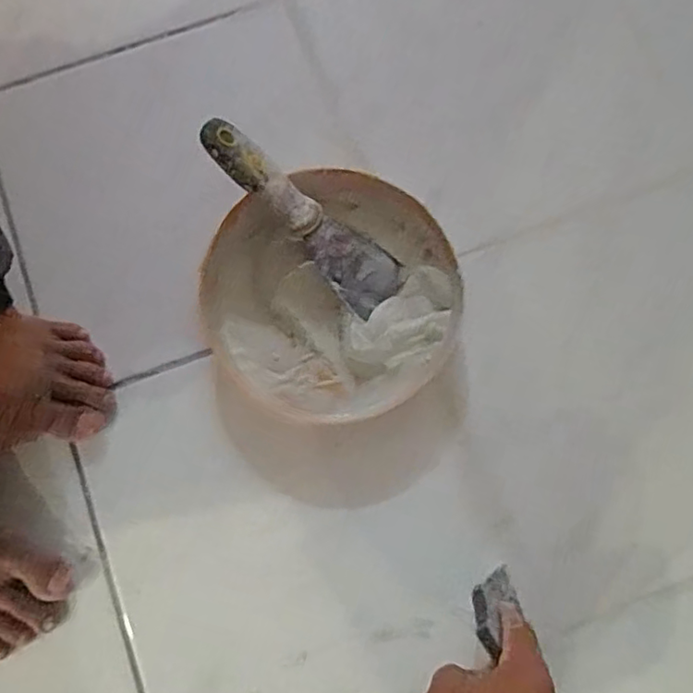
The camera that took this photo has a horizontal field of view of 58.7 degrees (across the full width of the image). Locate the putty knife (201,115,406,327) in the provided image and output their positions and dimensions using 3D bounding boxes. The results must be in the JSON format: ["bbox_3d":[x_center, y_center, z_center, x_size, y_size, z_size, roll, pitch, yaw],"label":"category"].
[{"bbox_3d":[-0.035,-0.100,0.485,0.191,0.019,0.055,41,81,-18],"label":"putty knife"}]

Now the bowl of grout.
[{"bbox_3d":[-0.012,-0.039,0.495,0.199,0.049,0.192,0,78,1],"label":"bowl of grout"}]

